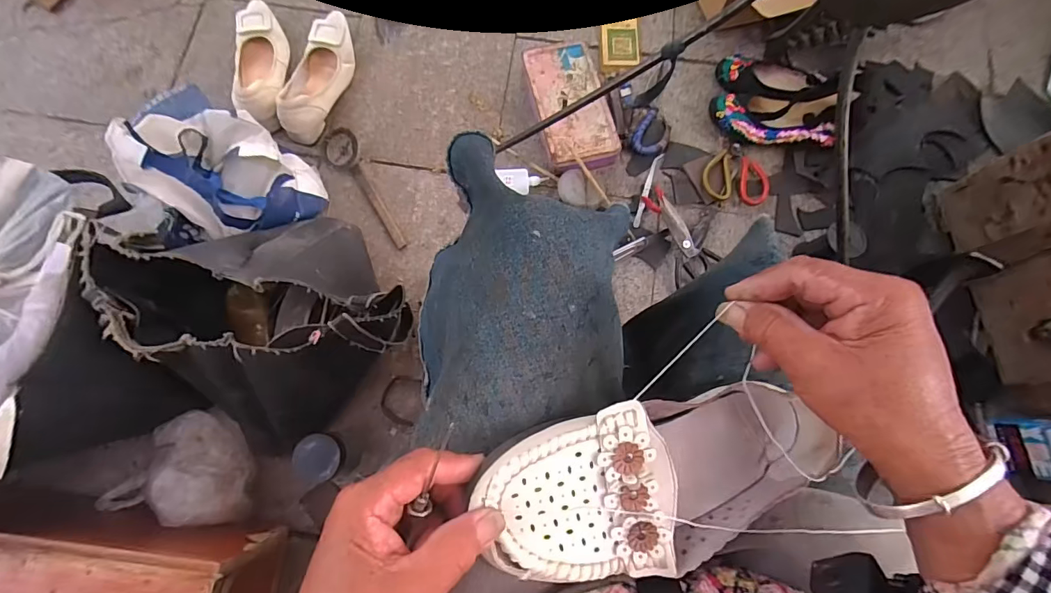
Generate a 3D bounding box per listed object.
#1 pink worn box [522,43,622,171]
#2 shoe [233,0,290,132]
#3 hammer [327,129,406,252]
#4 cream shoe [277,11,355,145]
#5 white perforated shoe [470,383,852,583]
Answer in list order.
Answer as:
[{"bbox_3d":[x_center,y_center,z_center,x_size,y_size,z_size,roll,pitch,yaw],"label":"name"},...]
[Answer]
[{"bbox_3d":[0.077,-0.329,0.785,0.122,0.045,0.226,-15,77,-5],"label":"pink worn box"},{"bbox_3d":[-0.459,-0.398,0.775,0.089,0.063,0.253,-9,77,-4],"label":"shoe"},{"bbox_3d":[-0.265,-0.178,0.755,0.052,0.033,0.229,-31,79,-9],"label":"hammer"},{"bbox_3d":[-0.360,-0.384,0.778,0.089,0.071,0.241,14,76,1],"label":"cream shoe"},{"bbox_3d":[0.087,0.108,0.269,0.224,0.046,0.089,-4,76,-21],"label":"white perforated shoe"}]

